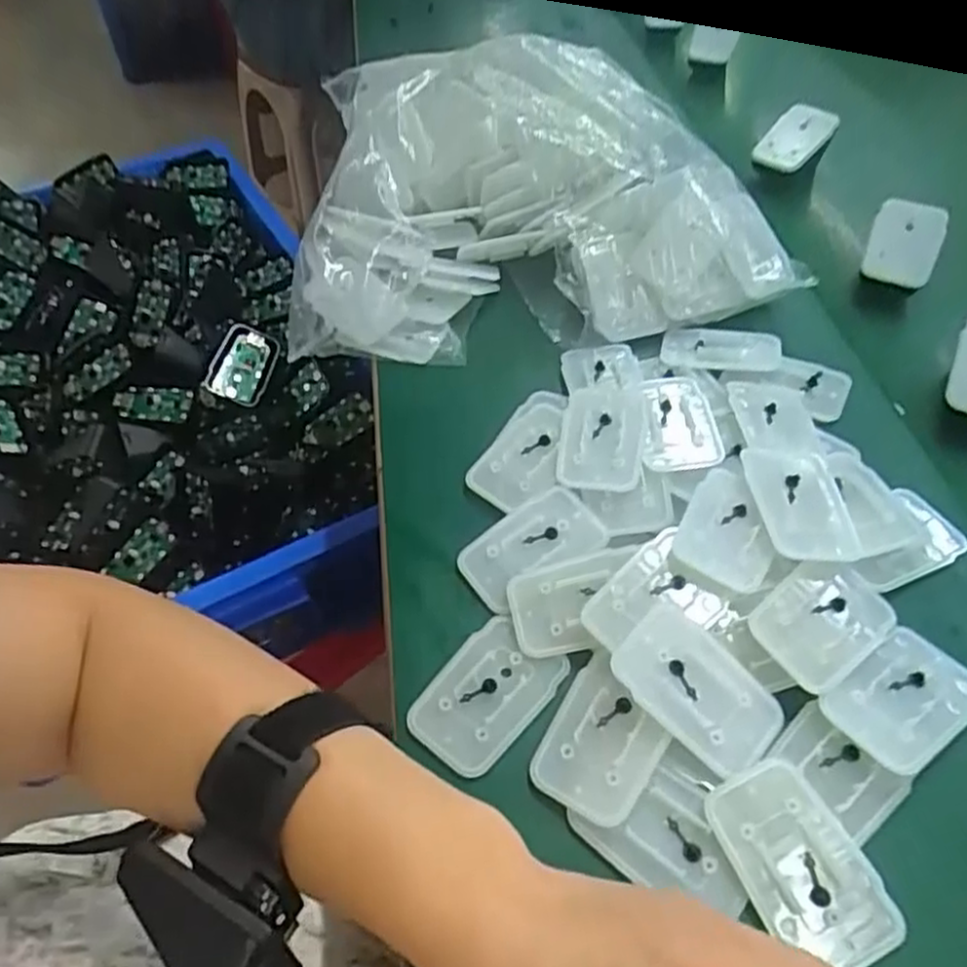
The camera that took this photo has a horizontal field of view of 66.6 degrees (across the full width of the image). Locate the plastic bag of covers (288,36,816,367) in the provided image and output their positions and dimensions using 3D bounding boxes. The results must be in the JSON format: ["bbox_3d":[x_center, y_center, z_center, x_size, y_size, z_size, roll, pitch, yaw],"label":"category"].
[{"bbox_3d":[0.027,-0.200,0.482,0.302,0.111,0.210,-6,51,-3],"label":"plastic bag of covers"}]

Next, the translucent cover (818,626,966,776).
[{"bbox_3d":[0.173,0.087,0.300,0.064,0.007,0.040,-30,56,-21],"label":"translucent cover"}]

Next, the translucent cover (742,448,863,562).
[{"bbox_3d":[0.150,0.008,0.348,0.043,0.006,0.063,1,54,-6],"label":"translucent cover"}]

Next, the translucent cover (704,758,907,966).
[{"bbox_3d":[0.116,0.140,0.270,0.043,0.007,0.068,-21,54,-15],"label":"translucent cover"}]

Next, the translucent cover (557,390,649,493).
[{"bbox_3d":[0.063,-0.025,0.389,0.042,0.010,0.069,8,52,7],"label":"translucent cover"}]

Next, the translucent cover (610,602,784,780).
[{"bbox_3d":[0.089,0.083,0.303,0.067,0.004,0.044,42,63,10],"label":"translucent cover"}]

